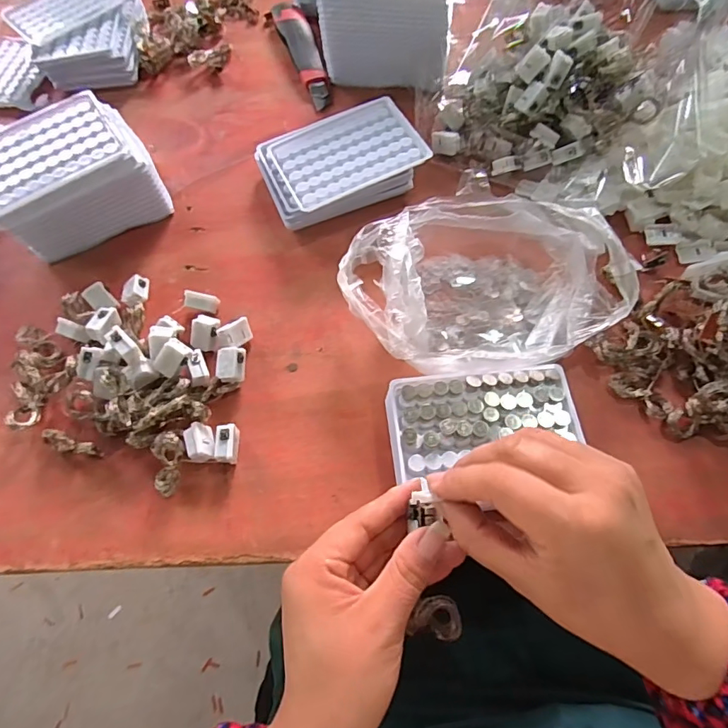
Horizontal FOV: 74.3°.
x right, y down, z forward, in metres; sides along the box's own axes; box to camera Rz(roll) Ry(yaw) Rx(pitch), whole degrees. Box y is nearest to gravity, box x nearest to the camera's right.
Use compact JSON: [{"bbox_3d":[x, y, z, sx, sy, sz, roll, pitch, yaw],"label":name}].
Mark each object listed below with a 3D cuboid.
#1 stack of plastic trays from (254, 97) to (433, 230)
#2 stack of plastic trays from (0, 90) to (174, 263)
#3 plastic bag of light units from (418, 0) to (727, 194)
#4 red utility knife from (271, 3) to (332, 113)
[{"bbox_3d":[-0.019,-0.184,0.457,0.143,0.042,0.113,-23,66,-9],"label":"stack of plastic trays"},{"bbox_3d":[-0.269,-0.168,0.442,0.145,0.073,0.108,-28,67,-11],"label":"stack of plastic trays"},{"bbox_3d":[0.180,-0.272,0.428,0.243,0.150,0.194,15,66,9],"label":"plastic bag of light units"},{"bbox_3d":[-0.067,-0.354,0.547,0.034,0.016,0.170,-18,65,-6],"label":"red utility knife"}]

